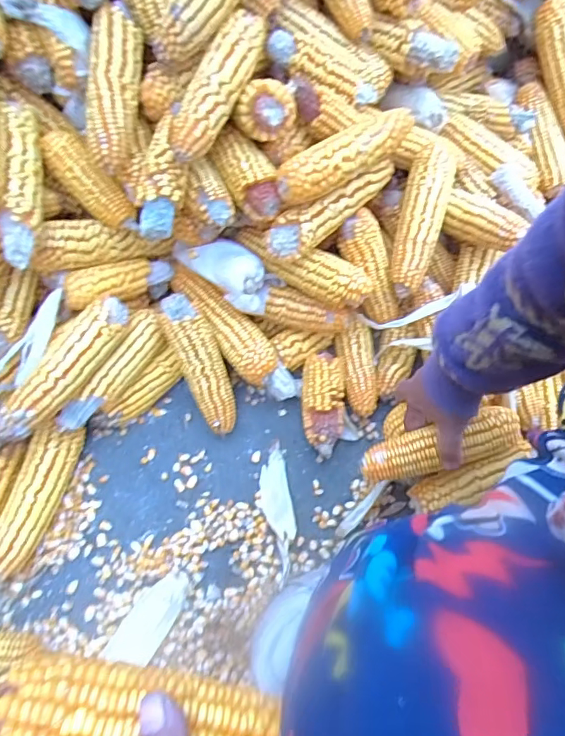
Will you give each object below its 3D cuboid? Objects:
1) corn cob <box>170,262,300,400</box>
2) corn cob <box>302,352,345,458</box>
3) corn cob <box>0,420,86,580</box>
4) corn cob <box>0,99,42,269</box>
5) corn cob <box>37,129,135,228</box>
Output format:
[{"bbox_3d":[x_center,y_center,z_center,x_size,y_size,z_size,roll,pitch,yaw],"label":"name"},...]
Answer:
[{"bbox_3d":[-0.060,-0.041,0.601,0.051,0.049,0.203,-41,89,-19],"label":"corn cob"},{"bbox_3d":[0.049,0.042,0.606,0.049,0.050,0.125,-1,65,-4],"label":"corn cob"},{"bbox_3d":[-0.259,0.138,0.529,0.050,0.053,0.160,12,65,3],"label":"corn cob"},{"bbox_3d":[-0.254,-0.181,0.480,0.041,0.032,0.170,-3,79,-4],"label":"corn cob"},{"bbox_3d":[-0.208,-0.199,0.529,0.114,0.044,0.039,48,69,-10],"label":"corn cob"}]

